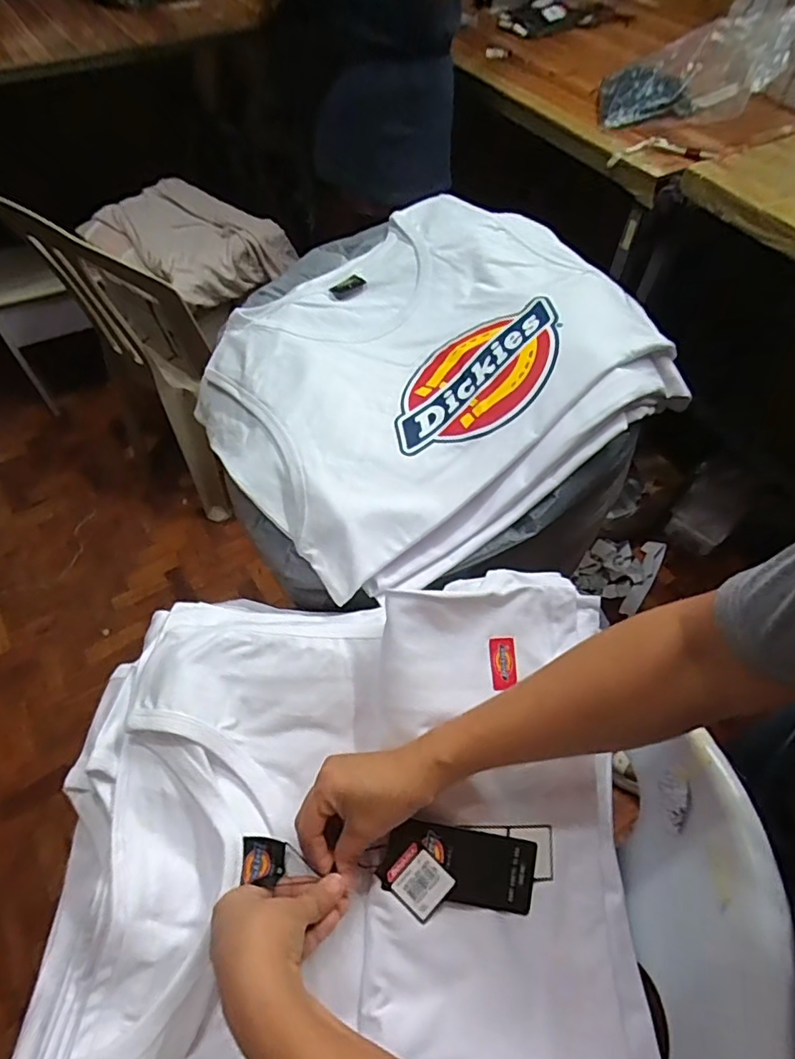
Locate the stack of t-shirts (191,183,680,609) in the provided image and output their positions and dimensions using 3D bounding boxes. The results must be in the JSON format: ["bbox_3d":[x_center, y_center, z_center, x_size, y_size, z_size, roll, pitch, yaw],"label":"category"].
[{"bbox_3d":[0.042,-0.205,0.631,0.514,0.095,0.433,-30,62,-20],"label":"stack of t-shirts"}]

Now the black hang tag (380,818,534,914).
[{"bbox_3d":[0.045,0.244,0.403,0.110,0.004,0.048,12,76,-1],"label":"black hang tag"}]

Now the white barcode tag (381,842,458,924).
[{"bbox_3d":[0.016,0.253,0.398,0.043,0.004,0.038,40,78,5],"label":"white barcode tag"}]

